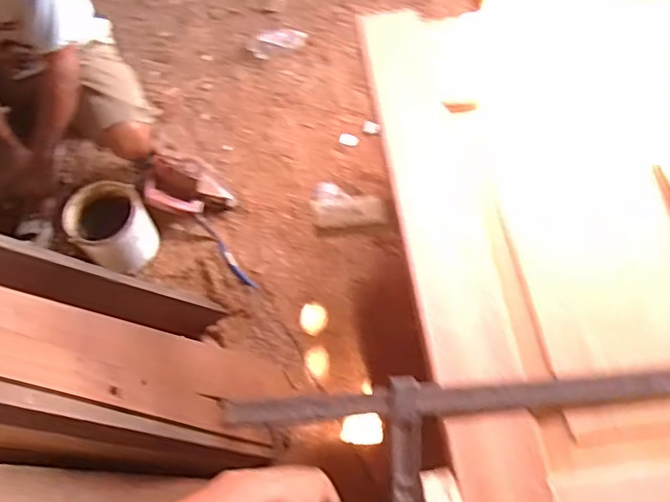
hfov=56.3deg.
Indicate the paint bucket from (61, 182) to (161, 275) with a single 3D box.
[{"bbox_3d":[-0.573,-0.047,1.631,0.178,0.199,0.185,-2,61,3],"label":"paint bucket"}]

